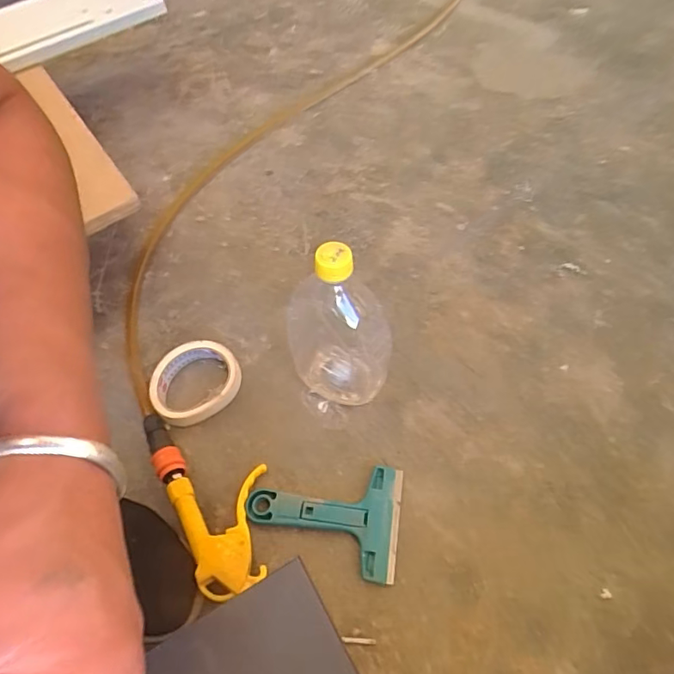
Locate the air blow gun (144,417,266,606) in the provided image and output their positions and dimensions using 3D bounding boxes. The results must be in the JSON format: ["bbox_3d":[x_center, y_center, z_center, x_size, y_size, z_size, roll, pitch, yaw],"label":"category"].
[{"bbox_3d":[-0.118,0.146,0.487,0.083,0.035,0.200,-28,58,-14],"label":"air blow gun"}]

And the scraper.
[{"bbox_3d":[-0.013,0.167,0.473,0.141,0.011,0.099,5,56,8],"label":"scraper"}]

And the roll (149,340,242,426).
[{"bbox_3d":[-0.157,0.048,0.558,0.098,0.024,0.089,-21,57,-9],"label":"roll"}]

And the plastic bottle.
[{"bbox_3d":[-0.004,-0.001,0.474,0.083,0.191,0.085,-2,56,3],"label":"plastic bottle"}]

